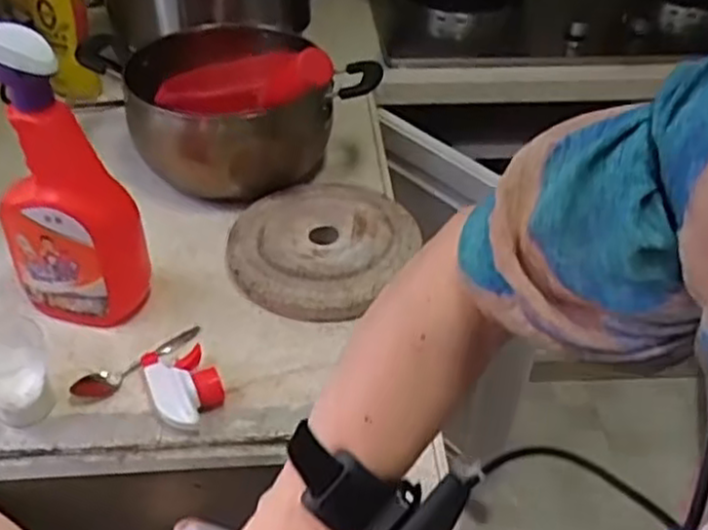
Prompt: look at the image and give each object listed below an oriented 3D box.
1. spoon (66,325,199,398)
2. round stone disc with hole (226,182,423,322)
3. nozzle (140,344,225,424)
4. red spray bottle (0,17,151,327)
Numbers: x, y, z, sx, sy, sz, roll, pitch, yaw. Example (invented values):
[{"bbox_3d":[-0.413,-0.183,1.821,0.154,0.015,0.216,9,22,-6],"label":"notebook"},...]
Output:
[{"bbox_3d":[-0.201,0.085,0.703,0.136,0.022,0.027,-32,51,-33],"label":"spoon"},{"bbox_3d":[-0.037,-0.027,0.841,0.188,0.032,0.222,17,42,17],"label":"round stone disc with hole"},{"bbox_3d":[-0.151,0.107,0.672,0.056,0.032,0.088,-19,44,-23],"label":"nozzle"},{"bbox_3d":[-0.264,-0.070,0.676,0.116,0.292,0.057,12,41,11],"label":"red spray bottle"}]

